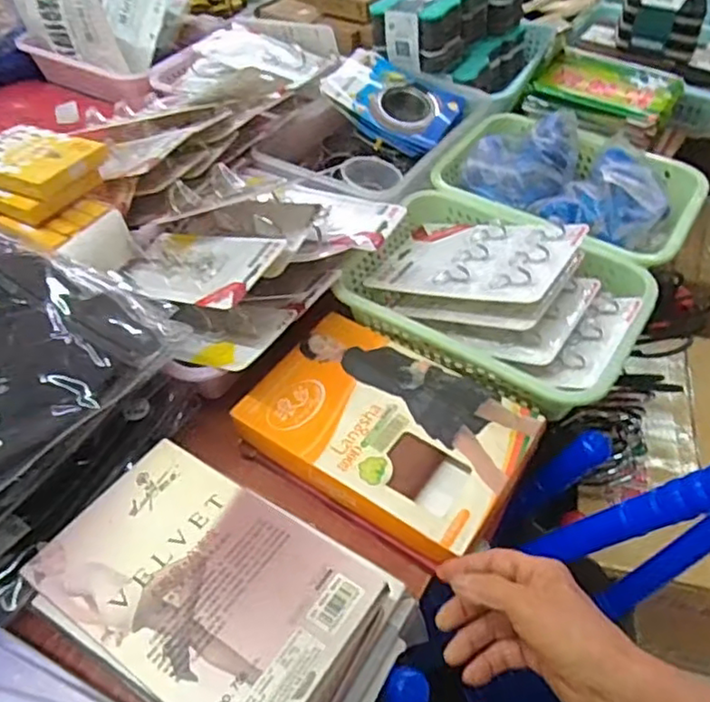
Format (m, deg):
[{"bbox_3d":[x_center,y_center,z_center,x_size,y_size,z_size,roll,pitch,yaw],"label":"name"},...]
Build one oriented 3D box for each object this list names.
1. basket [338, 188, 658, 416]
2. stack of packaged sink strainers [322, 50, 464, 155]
[{"bbox_3d":[0.151,-0.073,0.678,0.300,0.090,0.226,25,54,21],"label":"basket"},{"bbox_3d":[0.054,-0.370,0.912,0.200,0.068,0.145,29,55,23],"label":"stack of packaged sink strainers"}]

